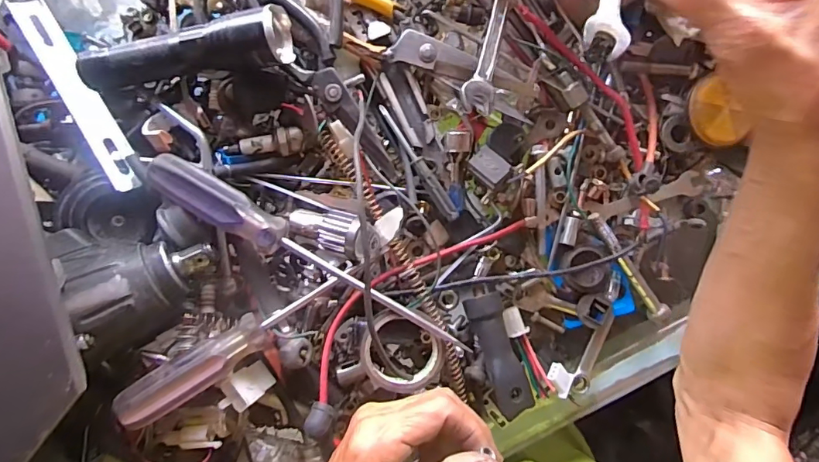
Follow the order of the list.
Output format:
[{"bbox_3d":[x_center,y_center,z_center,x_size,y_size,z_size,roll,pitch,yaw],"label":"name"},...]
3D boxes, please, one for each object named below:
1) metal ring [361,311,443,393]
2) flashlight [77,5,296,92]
[{"bbox_3d":[-0.004,0.080,0.309,0.053,0.016,0.051,0,90,-4],"label":"metal ring"},{"bbox_3d":[-0.150,-0.114,0.303,0.144,0.032,0.031,-6,91,10],"label":"flashlight"}]

